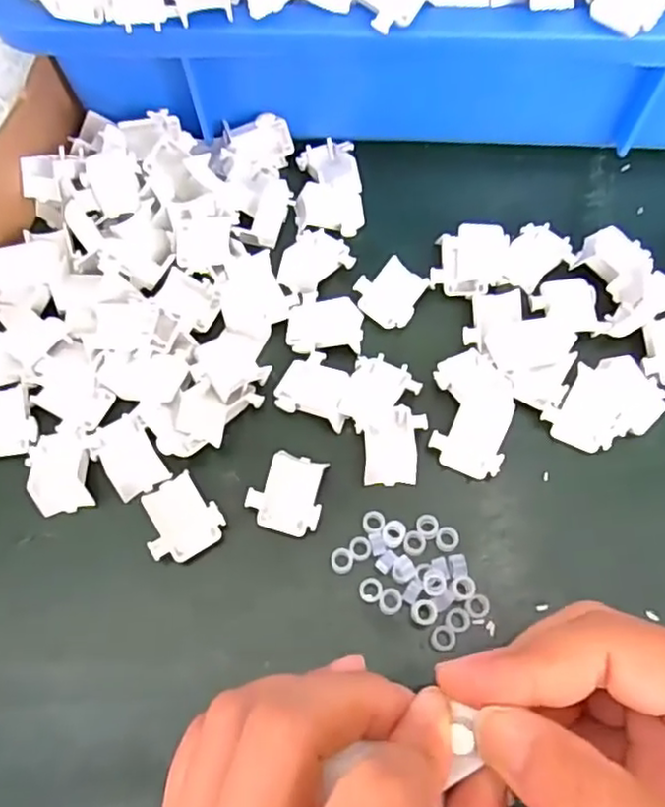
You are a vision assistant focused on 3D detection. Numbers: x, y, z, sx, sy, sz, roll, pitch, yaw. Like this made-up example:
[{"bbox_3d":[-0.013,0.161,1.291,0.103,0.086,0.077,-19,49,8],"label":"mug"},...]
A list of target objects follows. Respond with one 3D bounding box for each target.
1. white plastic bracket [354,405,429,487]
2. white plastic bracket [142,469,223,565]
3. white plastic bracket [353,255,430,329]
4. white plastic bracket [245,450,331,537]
[{"bbox_3d":[0.026,0.018,0.269,0.028,0.006,0.032,-3,66,-1],"label":"white plastic bracket"},{"bbox_3d":[-0.060,0.046,0.256,0.029,0.009,0.030,-28,69,-11],"label":"white plastic bracket"},{"bbox_3d":[0.027,-0.052,0.296,0.029,0.007,0.029,40,72,16],"label":"white plastic bracket"},{"bbox_3d":[-0.018,0.036,0.260,0.029,0.007,0.031,12,67,6],"label":"white plastic bracket"}]

